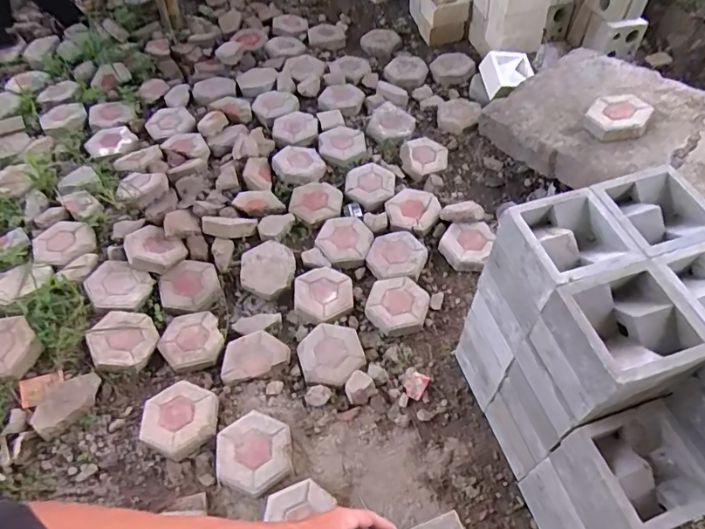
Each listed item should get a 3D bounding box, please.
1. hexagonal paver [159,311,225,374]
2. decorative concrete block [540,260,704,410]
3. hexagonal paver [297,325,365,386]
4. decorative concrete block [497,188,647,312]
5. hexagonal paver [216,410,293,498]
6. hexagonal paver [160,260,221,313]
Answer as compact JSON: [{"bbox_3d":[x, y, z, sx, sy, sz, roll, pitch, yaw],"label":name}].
[{"bbox_3d":[-0.524,0.242,1.583,0.197,0.041,0.203,-14,53,-9],"label":"hexagonal paver"},{"bbox_3d":[0.500,0.126,0.903,0.193,0.125,0.208,-13,53,-8],"label":"decorative concrete block"},{"bbox_3d":[-0.069,0.286,1.562,0.199,0.051,0.209,-15,53,-9],"label":"hexagonal paver"},{"bbox_3d":[0.447,-0.036,1.013,0.208,0.113,0.199,-12,53,-8],"label":"decorative concrete block"},{"bbox_3d":[-0.274,0.510,1.351,0.203,0.051,0.214,-9,53,-5],"label":"hexagonal paver"},{"bbox_3d":[-0.565,0.070,1.698,0.206,0.053,0.195,2,53,3],"label":"hexagonal paver"}]

